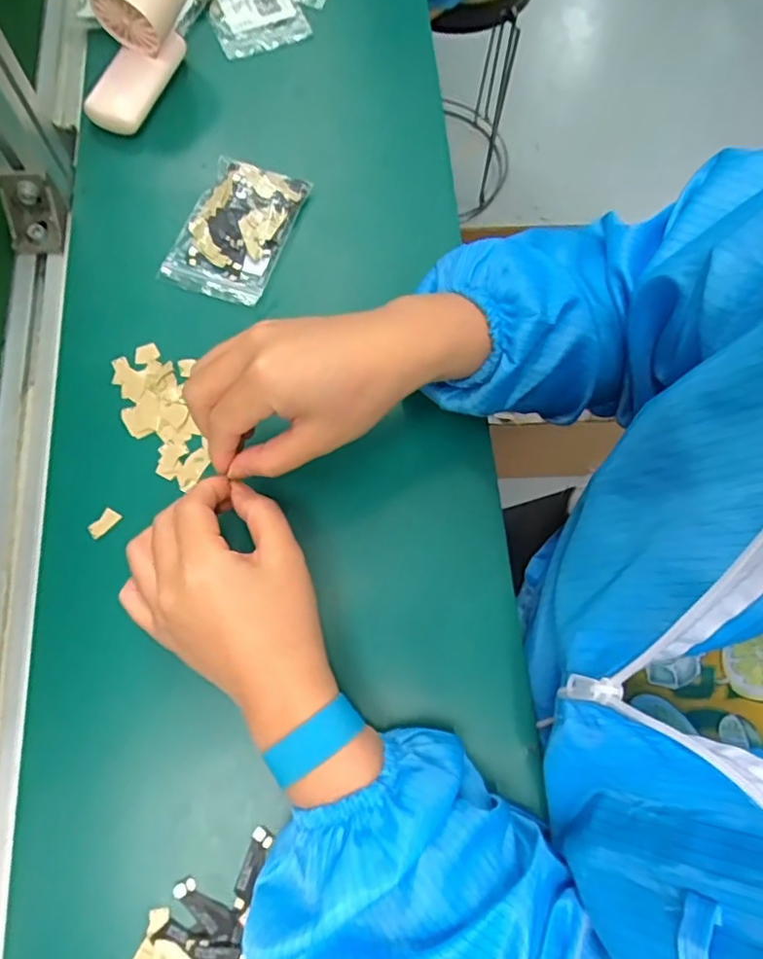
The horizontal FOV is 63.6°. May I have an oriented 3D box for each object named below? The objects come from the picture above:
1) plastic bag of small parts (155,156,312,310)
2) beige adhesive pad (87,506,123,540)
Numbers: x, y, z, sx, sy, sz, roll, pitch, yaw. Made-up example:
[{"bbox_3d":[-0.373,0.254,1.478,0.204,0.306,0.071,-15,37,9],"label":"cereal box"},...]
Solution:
[{"bbox_3d":[-0.109,-0.187,0.462,0.075,0.016,0.112,18,73,3],"label":"plastic bag of small parts"},{"bbox_3d":[-0.179,0.028,0.396,0.010,0.005,0.021,38,75,9],"label":"beige adhesive pad"}]

